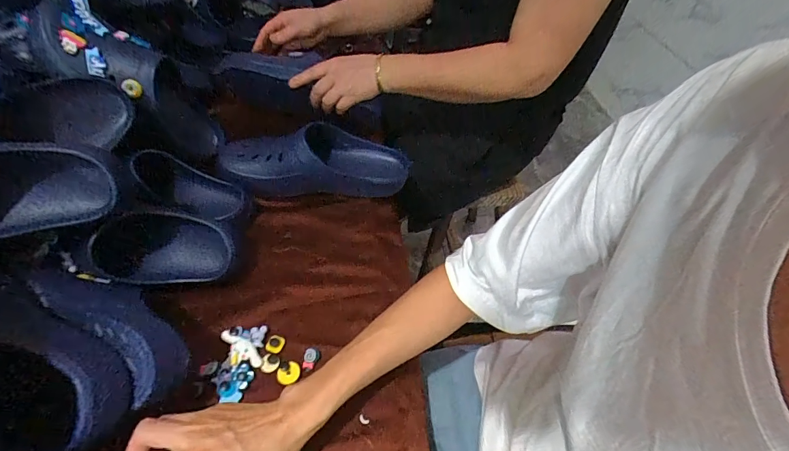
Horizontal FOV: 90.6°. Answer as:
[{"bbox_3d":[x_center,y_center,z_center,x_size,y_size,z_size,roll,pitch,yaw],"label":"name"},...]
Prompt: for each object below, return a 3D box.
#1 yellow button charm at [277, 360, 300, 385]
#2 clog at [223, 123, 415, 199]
[{"bbox_3d":[-0.116,0.164,0.433,0.025,0.007,0.022,-31,58,-26],"label":"yellow button charm"},{"bbox_3d":[-0.121,-0.106,0.611,0.284,0.087,0.103,-1,50,-4],"label":"clog"}]

